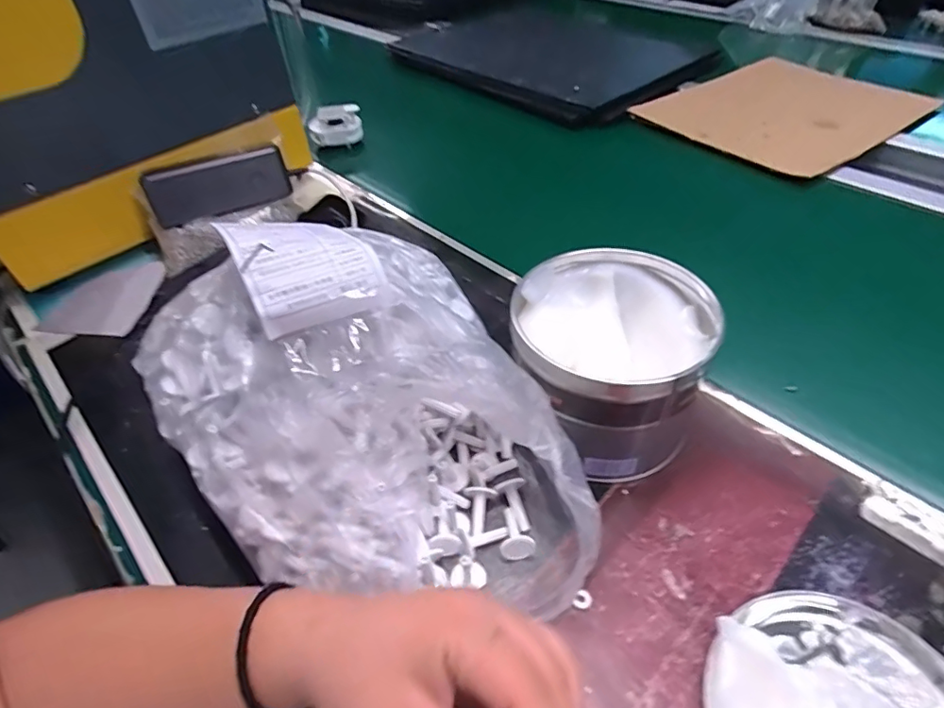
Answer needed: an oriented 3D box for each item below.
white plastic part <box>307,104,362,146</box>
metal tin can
[{"bbox_3d":[-0.189,-0.320,0.738,0.069,0.042,0.040,-12,46,-8],"label":"white plastic part"},{"bbox_3d":[0.094,0.006,0.363,0.123,0.097,0.127,-5,46,-3],"label":"metal tin can"}]

